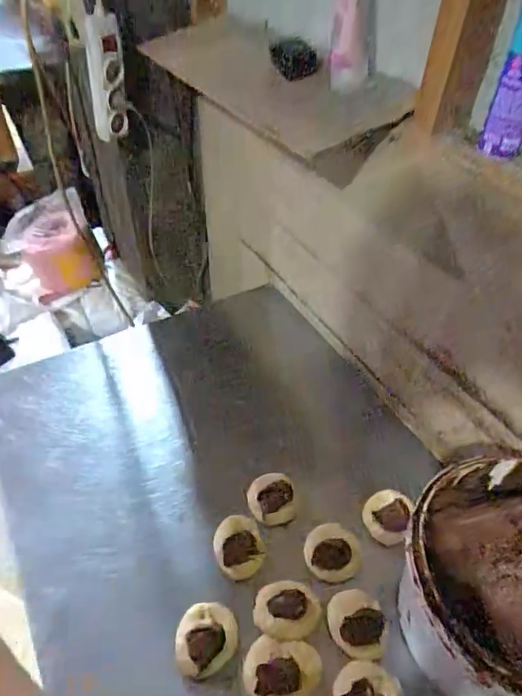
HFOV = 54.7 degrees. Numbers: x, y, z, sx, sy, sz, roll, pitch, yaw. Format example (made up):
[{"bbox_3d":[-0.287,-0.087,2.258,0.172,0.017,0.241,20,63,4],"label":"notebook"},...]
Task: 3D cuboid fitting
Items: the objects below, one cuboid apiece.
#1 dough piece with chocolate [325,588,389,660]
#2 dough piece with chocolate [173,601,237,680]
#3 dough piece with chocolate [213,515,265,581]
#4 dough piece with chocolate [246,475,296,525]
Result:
[{"bbox_3d":[0.108,0.306,0.563,0.065,0.013,0.070,1,45,1],"label":"dough piece with chocolate"},{"bbox_3d":[-0.059,0.313,0.549,0.064,0.029,0.068,-6,46,-6],"label":"dough piece with chocolate"},{"bbox_3d":[-0.027,0.246,0.622,0.057,0.021,0.070,-15,48,-15],"label":"dough piece with chocolate"},{"bbox_3d":[0.014,0.198,0.670,0.060,0.016,0.067,-5,46,-6],"label":"dough piece with chocolate"}]

